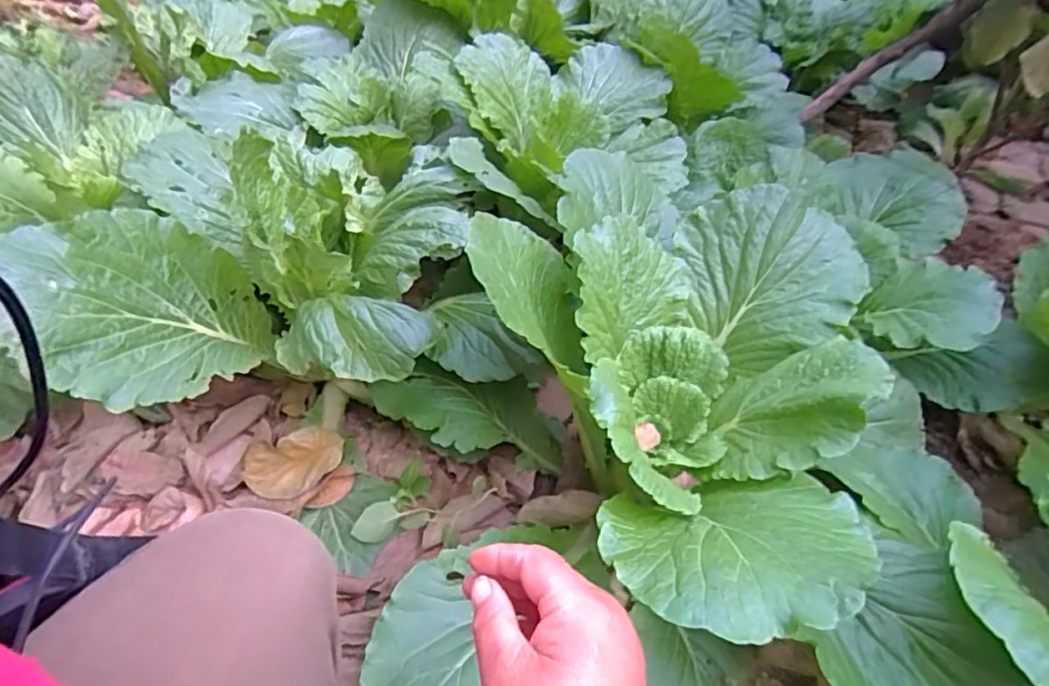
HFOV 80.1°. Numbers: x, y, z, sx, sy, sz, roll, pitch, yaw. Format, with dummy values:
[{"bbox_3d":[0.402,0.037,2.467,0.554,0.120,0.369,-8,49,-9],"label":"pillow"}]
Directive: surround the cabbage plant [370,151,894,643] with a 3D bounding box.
[{"bbox_3d":[0.170,0.044,0.754,0.486,0.352,0.556,-28,50,-28],"label":"cabbage plant"}]

